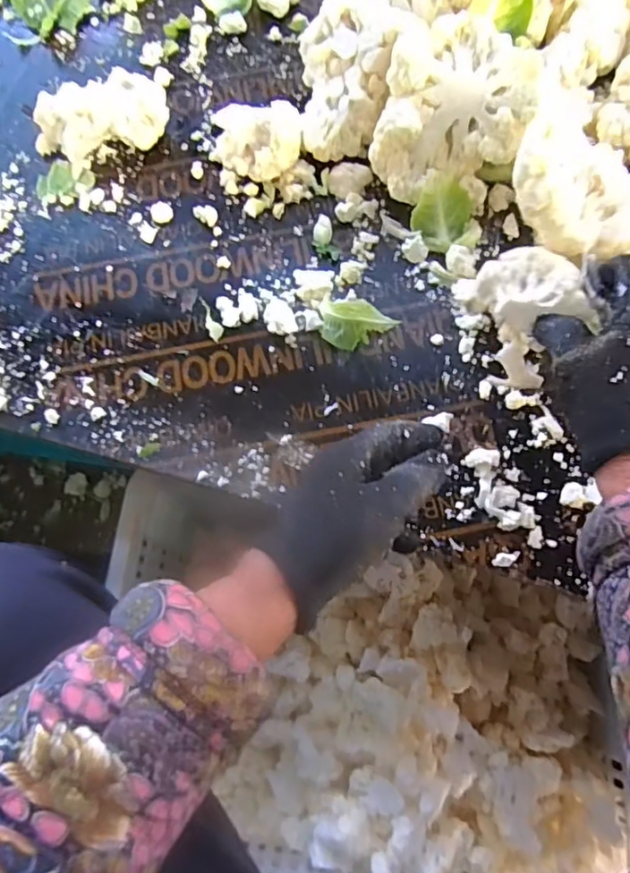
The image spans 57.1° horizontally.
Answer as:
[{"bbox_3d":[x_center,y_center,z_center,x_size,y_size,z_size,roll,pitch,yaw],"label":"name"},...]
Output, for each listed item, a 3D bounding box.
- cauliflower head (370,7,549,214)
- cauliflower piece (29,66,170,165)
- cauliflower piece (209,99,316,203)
[{"bbox_3d":[0.118,-0.270,0.496,0.119,0.086,0.133,15,74,6],"label":"cauliflower head"},{"bbox_3d":[-0.198,-0.292,0.536,0.123,0.041,0.058,-15,73,-3],"label":"cauliflower piece"},{"bbox_3d":[-0.048,-0.253,0.513,0.087,0.055,0.065,-4,73,1],"label":"cauliflower piece"}]

